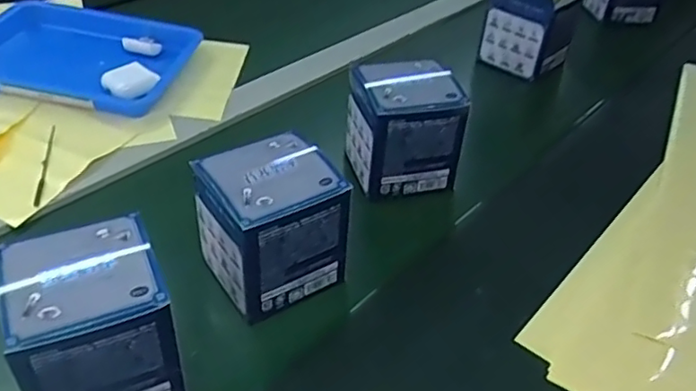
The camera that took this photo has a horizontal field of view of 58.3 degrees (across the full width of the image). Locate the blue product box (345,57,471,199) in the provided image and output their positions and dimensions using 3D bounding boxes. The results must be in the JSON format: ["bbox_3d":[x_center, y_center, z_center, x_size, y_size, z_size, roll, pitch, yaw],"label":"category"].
[{"bbox_3d":[0.047,-0.059,0.541,0.076,0.096,0.081,-10,43,-18],"label":"blue product box"}]

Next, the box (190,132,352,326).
[{"bbox_3d":[-0.056,0.019,0.439,0.084,0.091,0.078,-22,47,-29],"label":"box"}]

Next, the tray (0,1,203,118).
[{"bbox_3d":[-0.279,-0.147,0.655,0.212,0.032,0.159,9,40,5],"label":"tray"}]

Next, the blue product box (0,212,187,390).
[{"bbox_3d":[-0.146,0.075,0.362,0.079,0.091,0.077,-15,44,-22],"label":"blue product box"}]

